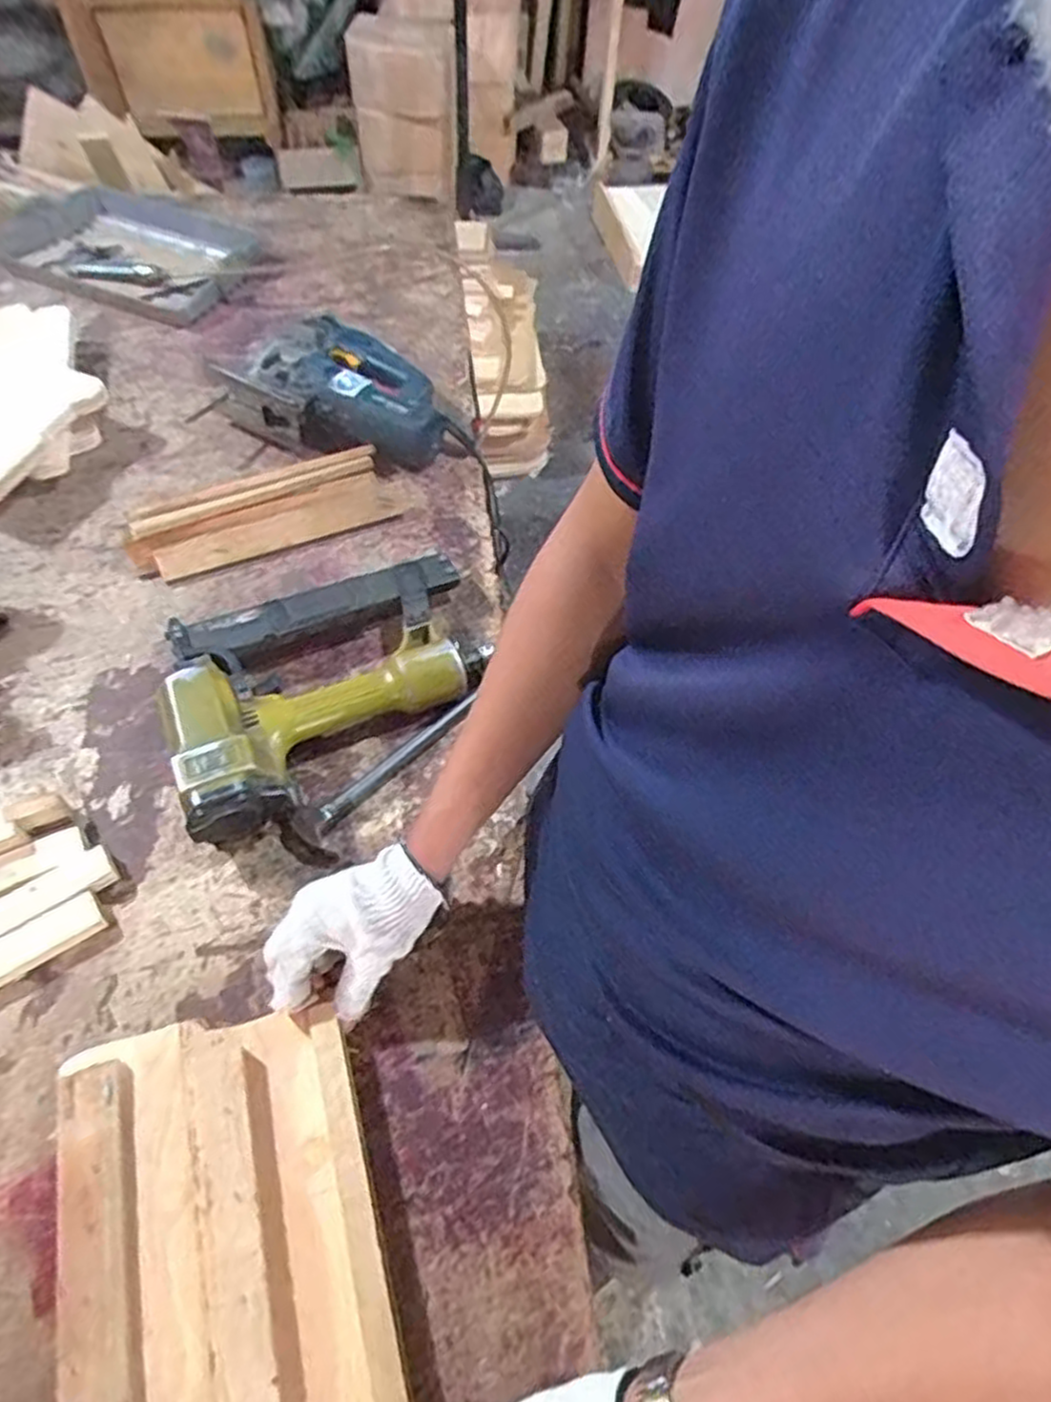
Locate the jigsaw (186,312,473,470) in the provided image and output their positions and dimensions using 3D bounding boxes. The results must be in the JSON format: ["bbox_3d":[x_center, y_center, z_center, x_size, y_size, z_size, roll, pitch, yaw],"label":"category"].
[{"bbox_3d":[-0.206,-0.351,0.869,0.250,0.081,0.201,34,62,17],"label":"jigsaw"}]

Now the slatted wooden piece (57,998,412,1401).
[{"bbox_3d":[-0.184,0.340,0.470,0.180,0.031,0.277,-15,60,-10],"label":"slatted wooden piece"}]

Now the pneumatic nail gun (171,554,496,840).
[{"bbox_3d":[-0.169,-0.025,0.685,0.283,0.071,0.226,-18,61,-15],"label":"pneumatic nail gun"}]

